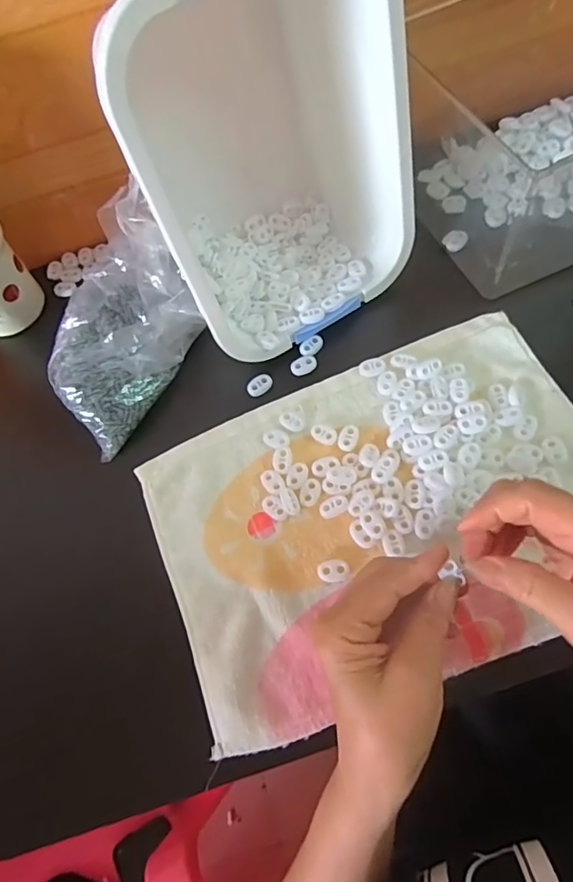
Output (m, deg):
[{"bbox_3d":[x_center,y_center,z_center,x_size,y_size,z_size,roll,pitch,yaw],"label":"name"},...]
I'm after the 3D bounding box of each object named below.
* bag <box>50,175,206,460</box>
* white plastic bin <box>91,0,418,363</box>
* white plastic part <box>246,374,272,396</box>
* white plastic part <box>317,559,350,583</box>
[{"bbox_3d":[-0.146,-0.091,0.412,0.105,0.101,0.145,38,78,23],"label":"bag"},{"bbox_3d":[-0.027,-0.222,0.397,0.201,0.269,0.160,-35,53,-4],"label":"white plastic bin"},{"bbox_3d":[-0.023,-0.048,0.436,0.023,0.007,0.014,-42,68,-11],"label":"white plastic part"},{"bbox_3d":[0.034,0.093,0.363,0.022,0.006,0.016,0,66,8],"label":"white plastic part"}]

